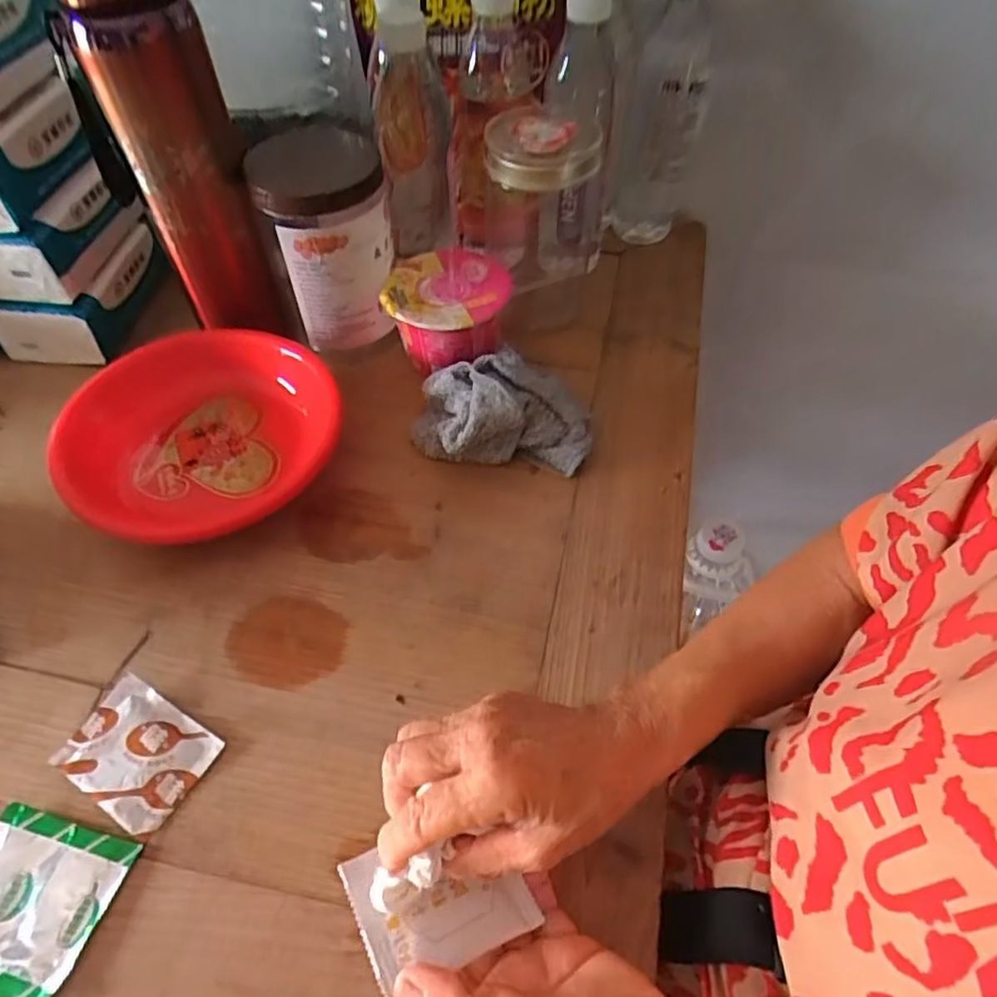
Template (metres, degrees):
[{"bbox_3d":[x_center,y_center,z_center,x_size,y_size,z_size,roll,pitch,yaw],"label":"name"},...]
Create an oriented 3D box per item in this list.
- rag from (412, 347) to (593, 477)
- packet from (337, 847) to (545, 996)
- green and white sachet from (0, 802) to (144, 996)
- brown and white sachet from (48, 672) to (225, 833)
[{"bbox_3d":[0.002,-0.071,0.505,0.130,0.050,0.103,-1,54,-2],"label":"rag"},{"bbox_3d":[-0.027,0.178,0.306,0.075,0.014,0.061,-14,44,-29],"label":"packet"},{"bbox_3d":[-0.236,0.201,0.334,0.077,0.005,0.074,13,55,9],"label":"green and white sachet"},{"bbox_3d":[-0.203,0.142,0.375,0.078,0.009,0.057,27,58,18],"label":"brown and white sachet"}]

